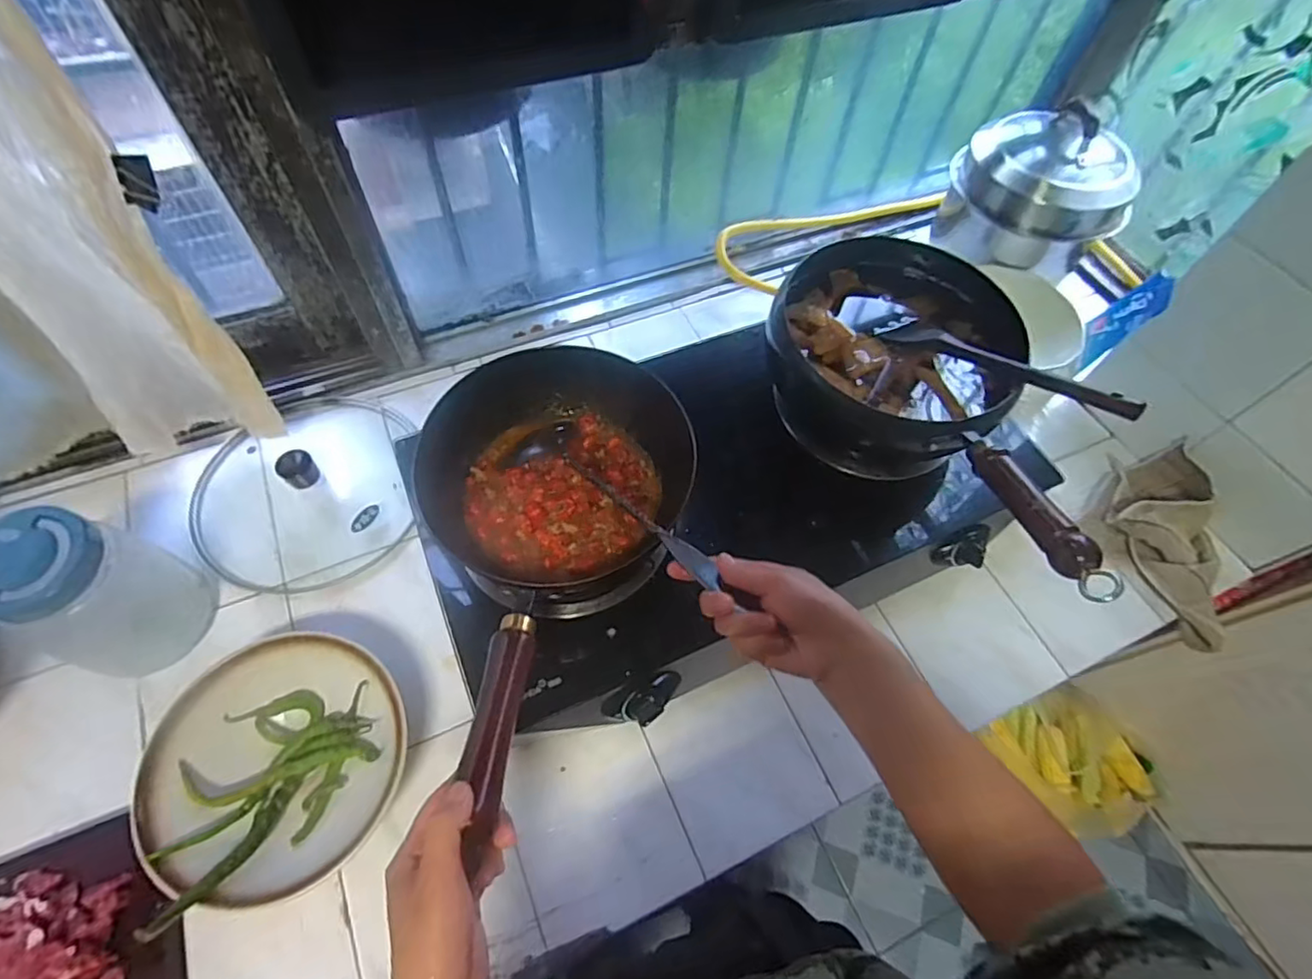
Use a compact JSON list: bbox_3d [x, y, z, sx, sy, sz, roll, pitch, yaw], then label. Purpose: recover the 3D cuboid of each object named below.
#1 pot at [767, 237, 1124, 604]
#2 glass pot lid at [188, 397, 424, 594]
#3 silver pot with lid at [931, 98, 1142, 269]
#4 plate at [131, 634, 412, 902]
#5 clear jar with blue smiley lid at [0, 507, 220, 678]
[{"bbox_3d":[0.301,-0.099,0.654,0.244,0.179,0.409,-29,66,-19],"label":"pot"},{"bbox_3d":[-0.404,-0.011,0.711,0.246,0.061,0.241,2,60,-3],"label":"glass pot lid"},{"bbox_3d":[0.532,-0.415,0.854,0.187,0.171,0.208,-36,69,-21],"label":"silver pot with lid"},{"bbox_3d":[-0.335,0.241,0.555,0.204,0.057,0.206,2,60,-3],"label":"plate"},{"bbox_3d":[-0.514,0.096,0.570,0.094,0.167,0.112,9,60,2],"label":"clear jar with blue smiley lid"}]

